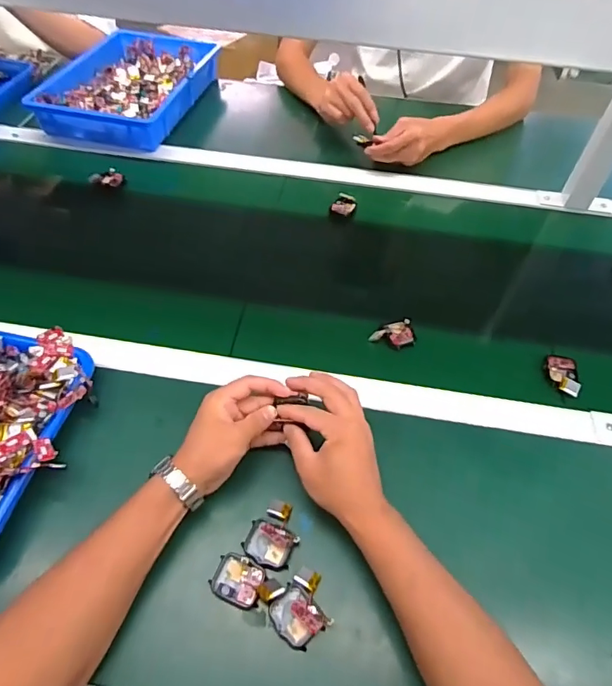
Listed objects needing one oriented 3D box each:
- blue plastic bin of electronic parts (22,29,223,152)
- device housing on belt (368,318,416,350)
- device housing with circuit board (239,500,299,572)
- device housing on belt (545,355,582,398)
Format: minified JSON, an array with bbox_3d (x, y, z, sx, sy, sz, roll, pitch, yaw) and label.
[{"bbox_3d":[-0.348,-0.521,0.947,0.267,0.057,0.377,13,54,8],"label":"blue plastic bin of electronic parts"},{"bbox_3d":[0.113,-0.011,0.616,0.058,0.015,0.039,-10,54,-9],"label":"device housing on belt"},{"bbox_3d":[-0.031,0.184,0.458,0.046,0.015,0.059,14,54,9],"label":"device housing with circuit board"},{"bbox_3d":[0.320,0.039,0.585,0.037,0.012,0.057,12,54,8],"label":"device housing on belt"}]

